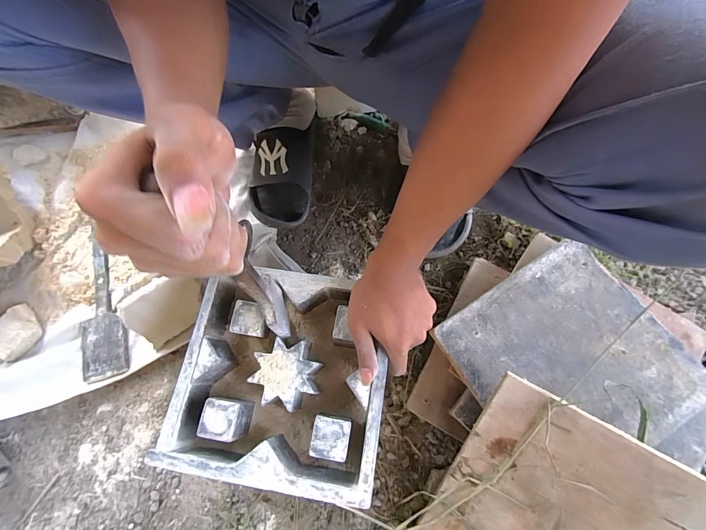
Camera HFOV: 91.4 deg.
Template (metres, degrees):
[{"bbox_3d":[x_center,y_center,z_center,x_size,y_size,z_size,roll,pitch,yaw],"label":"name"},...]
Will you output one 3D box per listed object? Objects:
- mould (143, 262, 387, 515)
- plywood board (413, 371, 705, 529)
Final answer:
[{"bbox_3d":[-0.078,0.128,0.411,0.222,0.076,0.220,8,71,4],"label":"mould"},{"bbox_3d":[0.221,0.283,0.370,0.238,0.011,0.248,27,101,15],"label":"plywood board"}]

